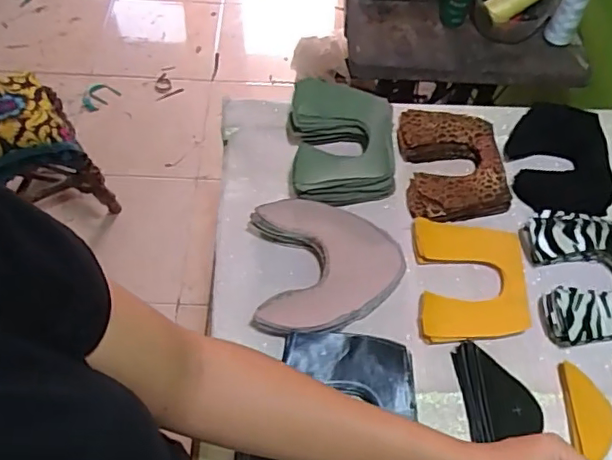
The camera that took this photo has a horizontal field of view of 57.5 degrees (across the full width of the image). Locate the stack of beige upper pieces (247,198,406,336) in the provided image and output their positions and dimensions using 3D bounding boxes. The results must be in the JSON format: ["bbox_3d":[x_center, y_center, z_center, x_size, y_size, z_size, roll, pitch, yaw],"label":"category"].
[{"bbox_3d":[0.027,0.045,0.664,0.177,0.061,0.169,-2,60,-4],"label":"stack of beige upper pieces"}]

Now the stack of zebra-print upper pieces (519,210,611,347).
[{"bbox_3d":[0.338,0.054,0.656,0.134,0.046,0.164,0,60,-2],"label":"stack of zebra-print upper pieces"}]

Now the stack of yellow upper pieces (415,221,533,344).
[{"bbox_3d":[0.193,0.055,0.658,0.120,0.026,0.152,-2,53,8],"label":"stack of yellow upper pieces"}]

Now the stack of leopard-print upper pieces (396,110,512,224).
[{"bbox_3d":[0.194,-0.092,0.752,0.131,0.030,0.169,-5,60,-5],"label":"stack of leopard-print upper pieces"}]

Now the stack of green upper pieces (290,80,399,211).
[{"bbox_3d":[0.046,-0.115,0.745,0.135,0.076,0.171,-5,60,-5],"label":"stack of green upper pieces"}]

